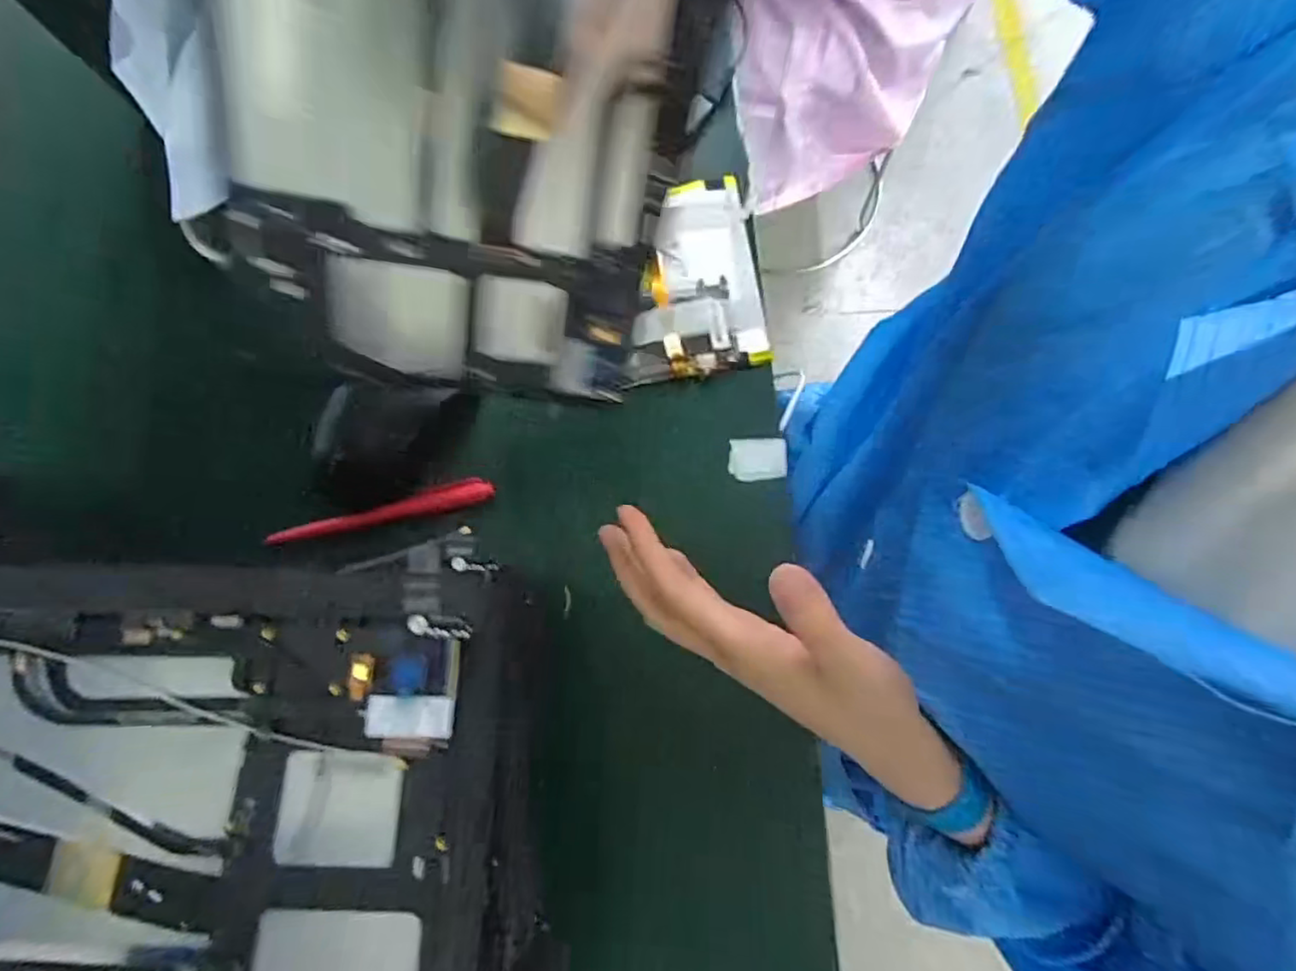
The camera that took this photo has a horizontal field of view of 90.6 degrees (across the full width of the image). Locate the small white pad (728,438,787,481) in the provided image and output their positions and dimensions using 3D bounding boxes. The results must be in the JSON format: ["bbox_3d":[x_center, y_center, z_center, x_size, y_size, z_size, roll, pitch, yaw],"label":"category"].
[{"bbox_3d":[0.064,-0.015,0.372,0.032,0.005,0.024,0,78,2],"label":"small white pad"}]

